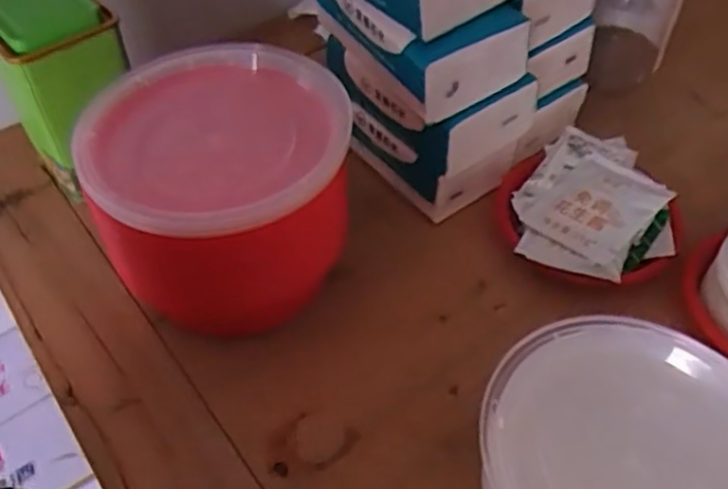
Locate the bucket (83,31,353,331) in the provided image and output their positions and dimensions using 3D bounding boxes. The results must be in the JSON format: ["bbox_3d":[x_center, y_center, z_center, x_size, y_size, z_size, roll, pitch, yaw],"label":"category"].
[{"bbox_3d":[-0.092,-0.033,0.511,0.163,0.144,0.170,-1,49,1],"label":"bucket"}]

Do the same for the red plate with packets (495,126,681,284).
[{"bbox_3d":[0.180,-0.033,0.566,0.138,0.035,0.150,-1,49,1],"label":"red plate with packets"}]

